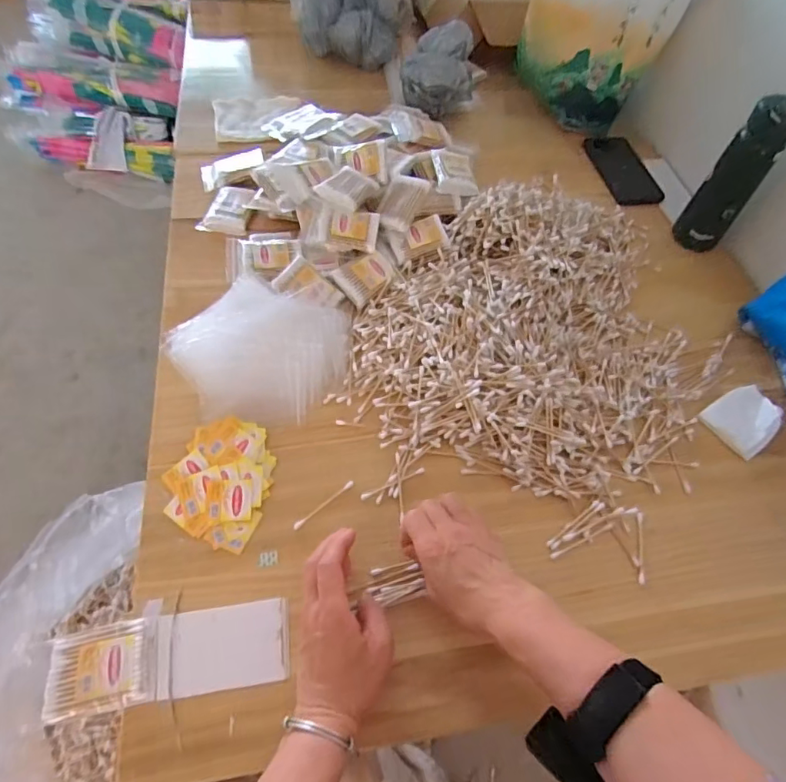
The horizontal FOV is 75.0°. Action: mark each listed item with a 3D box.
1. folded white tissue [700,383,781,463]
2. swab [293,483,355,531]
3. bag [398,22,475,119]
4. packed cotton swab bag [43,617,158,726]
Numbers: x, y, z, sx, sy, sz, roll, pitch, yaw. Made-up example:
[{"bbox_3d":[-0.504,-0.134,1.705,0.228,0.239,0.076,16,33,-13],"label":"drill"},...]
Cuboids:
[{"bbox_3d":[0.382,0.027,0.551,0.074,0.018,0.064,-27,63,-21],"label":"folded white tissue"},{"bbox_3d":[-0.066,0.108,0.490,0.070,0.004,0.007,-35,66,-24],"label":"swab"},{"bbox_3d":[0.070,-0.498,0.810,0.116,0.114,0.065,8,56,1],"label":"bag"},{"bbox_3d":[-0.228,0.215,0.401,0.079,0.013,0.061,-8,58,-10],"label":"packed cotton swab bag"}]

